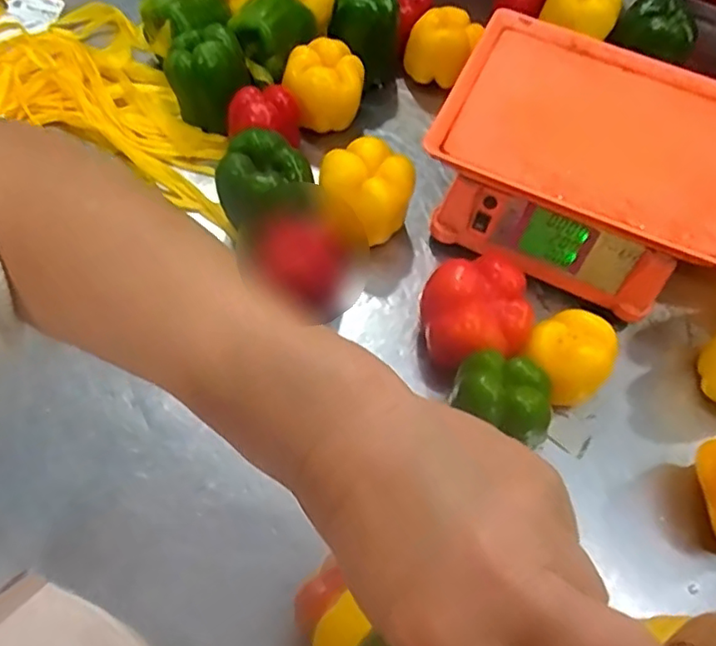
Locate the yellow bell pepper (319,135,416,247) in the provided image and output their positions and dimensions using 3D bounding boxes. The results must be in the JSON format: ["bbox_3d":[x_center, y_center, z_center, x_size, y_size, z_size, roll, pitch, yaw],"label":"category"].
[{"bbox_3d":[0.002,-0.130,0.633,0.091,0.079,0.092,-36,69,-21],"label":"yellow bell pepper"}]

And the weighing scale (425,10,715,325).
[{"bbox_3d":[0.235,-0.165,0.638,0.289,0.106,0.241,22,62,8],"label":"weighing scale"}]

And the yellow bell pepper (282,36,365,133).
[{"bbox_3d":[-0.040,-0.271,0.715,0.089,0.080,0.079,-6,61,-7],"label":"yellow bell pepper"}]

